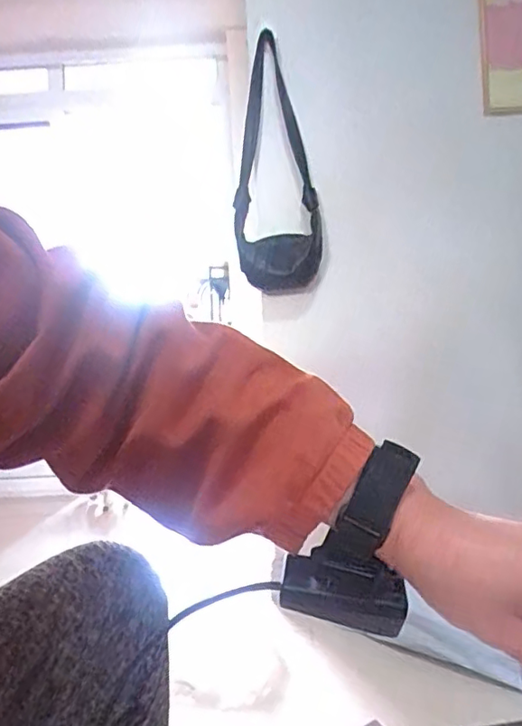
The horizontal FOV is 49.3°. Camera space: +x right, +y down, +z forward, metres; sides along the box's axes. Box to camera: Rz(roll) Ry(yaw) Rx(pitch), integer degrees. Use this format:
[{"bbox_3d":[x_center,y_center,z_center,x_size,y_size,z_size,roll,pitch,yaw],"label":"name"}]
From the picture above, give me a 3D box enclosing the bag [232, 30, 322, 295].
[{"bbox_3d":[0.029,-0.458,1.347,0.194,0.570,0.137,-3,0,2],"label":"bag"}]

